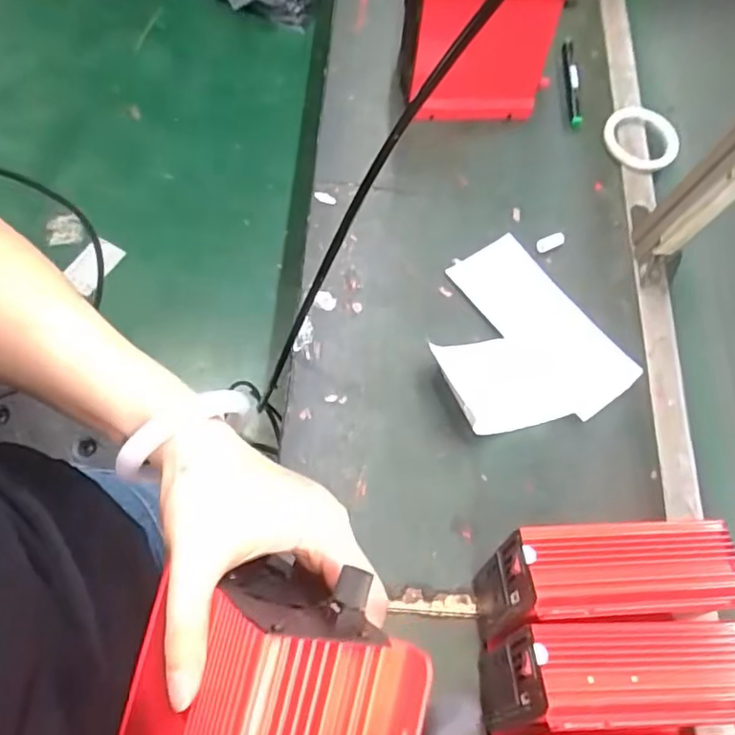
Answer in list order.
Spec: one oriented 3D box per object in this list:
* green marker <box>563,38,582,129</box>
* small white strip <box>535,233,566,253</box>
[{"bbox_3d":[0.279,-0.392,0.813,0.022,0.012,0.164,6,68,-4],"label":"green marker"},{"bbox_3d":[0.219,-0.150,0.716,0.038,0.007,0.014,-20,72,-14],"label":"small white strip"}]

